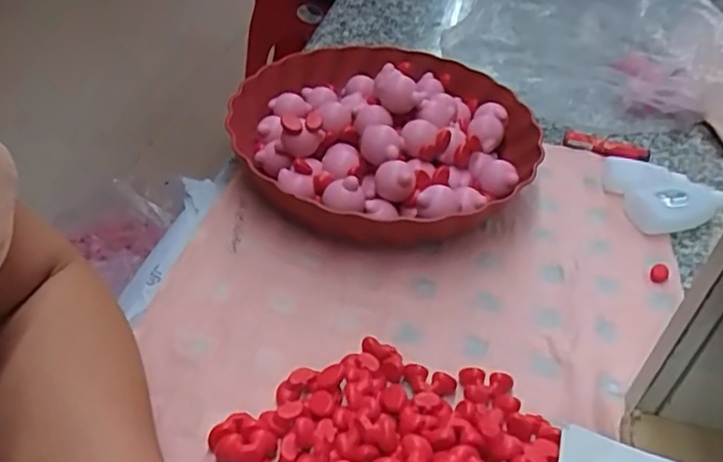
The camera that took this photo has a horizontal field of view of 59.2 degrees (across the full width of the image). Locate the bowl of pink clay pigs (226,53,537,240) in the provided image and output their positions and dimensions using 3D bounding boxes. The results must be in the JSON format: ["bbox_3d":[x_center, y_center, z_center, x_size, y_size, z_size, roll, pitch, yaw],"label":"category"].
[{"bbox_3d":[0.019,-0.076,0.522,0.236,0.068,0.242,0,40,0],"label":"bowl of pink clay pigs"}]

